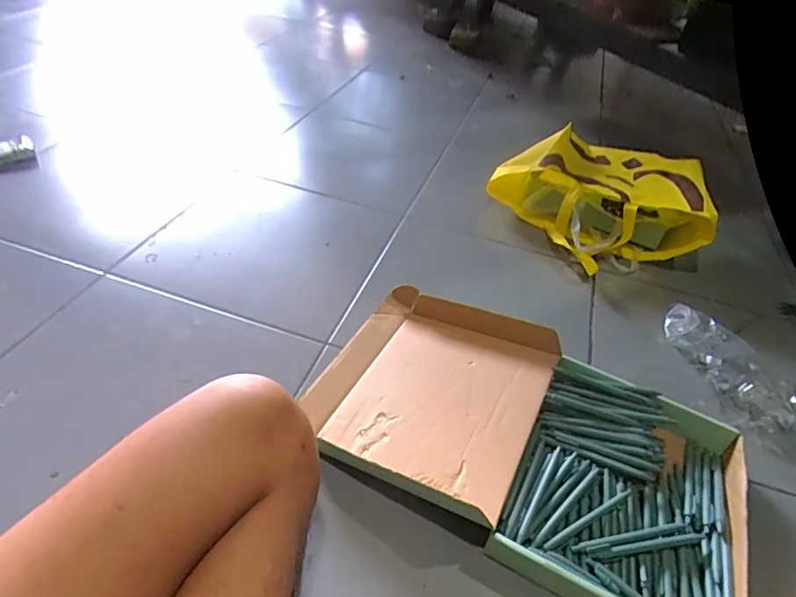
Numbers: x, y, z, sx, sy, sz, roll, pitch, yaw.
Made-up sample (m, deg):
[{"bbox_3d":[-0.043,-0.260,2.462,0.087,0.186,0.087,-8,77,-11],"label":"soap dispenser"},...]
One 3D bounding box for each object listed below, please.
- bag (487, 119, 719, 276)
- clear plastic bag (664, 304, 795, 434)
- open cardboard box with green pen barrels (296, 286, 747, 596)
[{"bbox_3d":[0.460,-0.222,1.097,0.405,0.145,0.414,-23,51,-30],"label":"bag"},{"bbox_3d":[0.548,0.136,0.766,0.121,0.043,0.337,-20,50,-28],"label":"clear plastic bag"},{"bbox_3d":[0.156,0.173,0.657,0.533,0.063,0.315,23,45,16],"label":"open cardboard box with green pen barrels"}]

